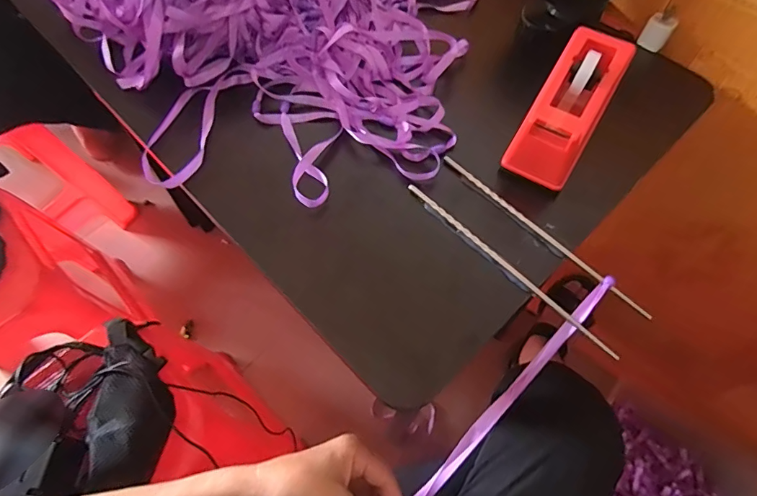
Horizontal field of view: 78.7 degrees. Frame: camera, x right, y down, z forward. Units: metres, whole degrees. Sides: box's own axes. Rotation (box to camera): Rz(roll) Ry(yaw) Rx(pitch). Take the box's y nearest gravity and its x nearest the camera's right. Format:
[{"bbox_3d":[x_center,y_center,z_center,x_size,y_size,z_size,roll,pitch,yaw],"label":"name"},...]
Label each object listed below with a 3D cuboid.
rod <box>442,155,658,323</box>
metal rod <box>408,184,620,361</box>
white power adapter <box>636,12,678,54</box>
[{"bbox_3d":[0.142,-0.016,0.408,0.007,0.006,0.220,-40,69,-19],"label":"rod"},{"bbox_3d":[0.108,0.014,0.394,0.008,0.006,0.221,-40,68,-19],"label":"metal rod"},{"bbox_3d":[0.315,-0.243,0.523,0.028,0.036,0.020,33,67,17],"label":"white power adapter"}]

